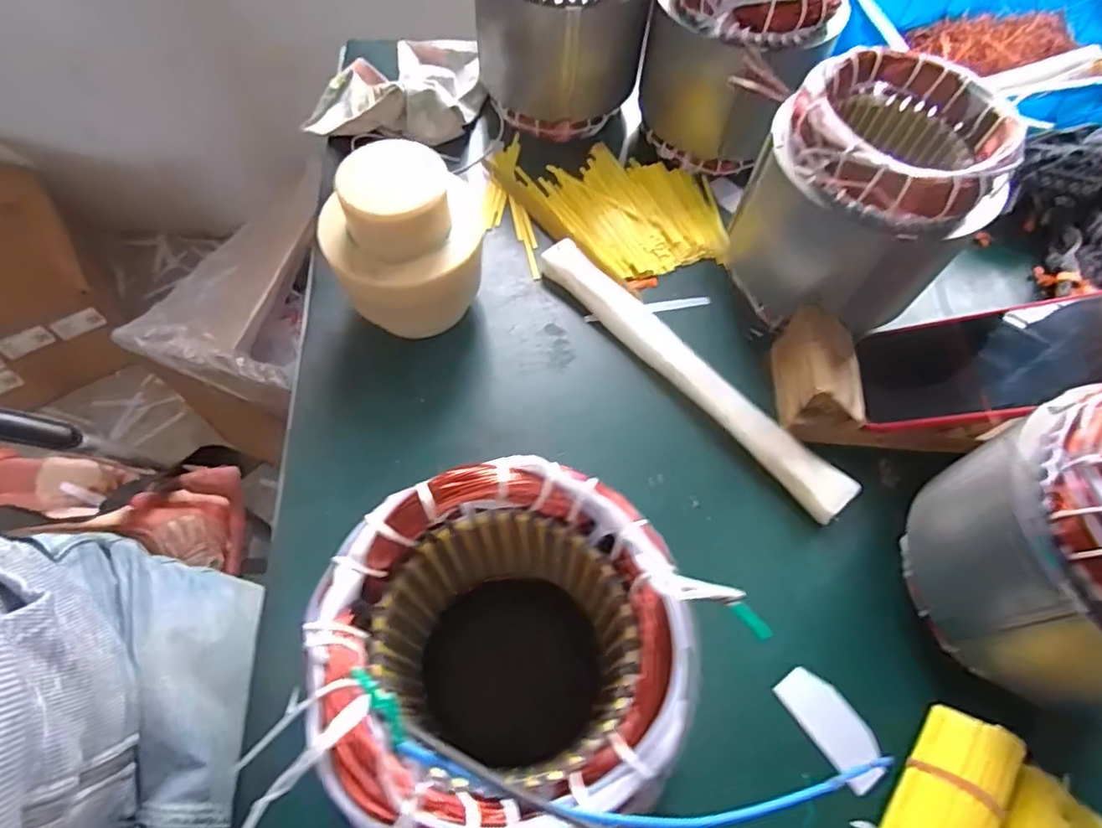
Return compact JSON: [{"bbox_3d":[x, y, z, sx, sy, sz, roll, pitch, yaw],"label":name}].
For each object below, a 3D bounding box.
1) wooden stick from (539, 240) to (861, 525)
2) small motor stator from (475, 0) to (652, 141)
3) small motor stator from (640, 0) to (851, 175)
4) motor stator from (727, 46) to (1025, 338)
[{"bbox_3d":[0.104,-0.035,0.470,0.032,0.028,0.299,-37,70,-20],"label":"wooden stick"},{"bbox_3d":[0.010,-0.372,0.552,0.148,0.157,0.138,-5,62,-6],"label":"small motor stator"},{"bbox_3d":[0.165,-0.329,0.538,0.154,0.157,0.145,12,62,3],"label":"small motor stator"},{"bbox_3d":[0.232,-0.154,0.451,0.138,0.159,0.139,1,62,-2],"label":"motor stator"}]

